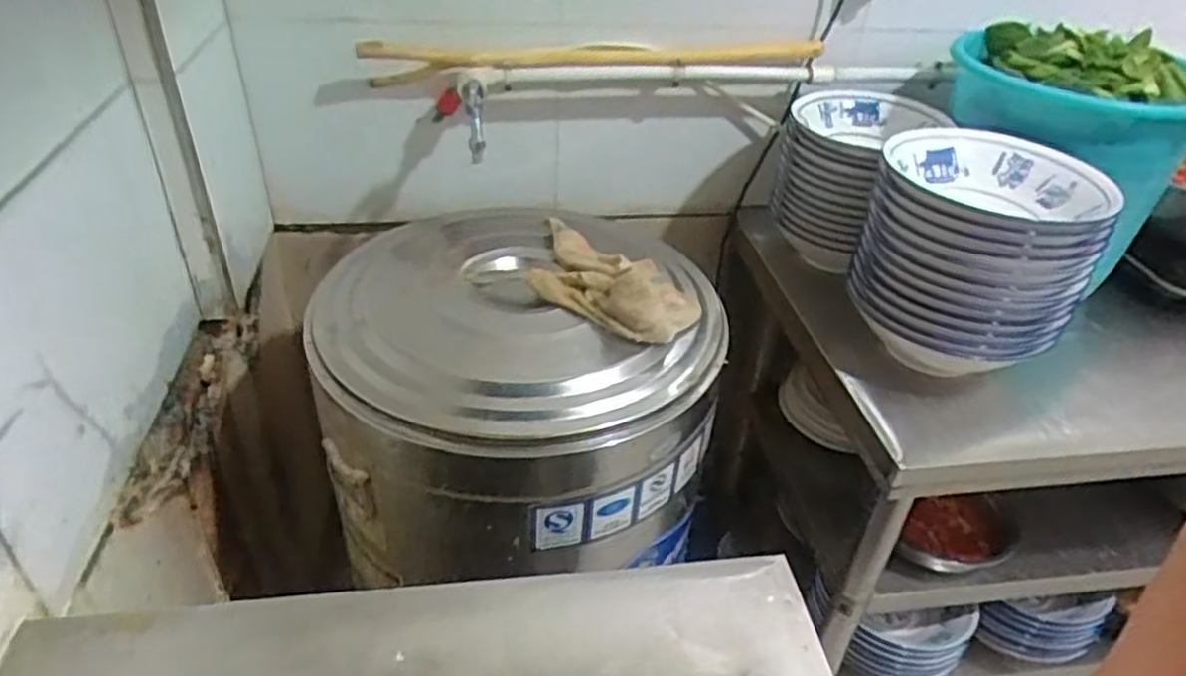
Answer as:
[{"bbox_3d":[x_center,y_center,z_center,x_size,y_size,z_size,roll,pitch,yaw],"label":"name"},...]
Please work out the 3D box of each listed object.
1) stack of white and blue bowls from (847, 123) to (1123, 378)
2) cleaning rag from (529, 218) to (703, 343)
[{"bbox_3d":[0.436,-0.101,0.892,0.233,0.205,0.219,14,37,13],"label":"stack of white and blue bowls"},{"bbox_3d":[0.016,-0.070,0.876,0.216,0.075,0.155,17,39,16],"label":"cleaning rag"}]

